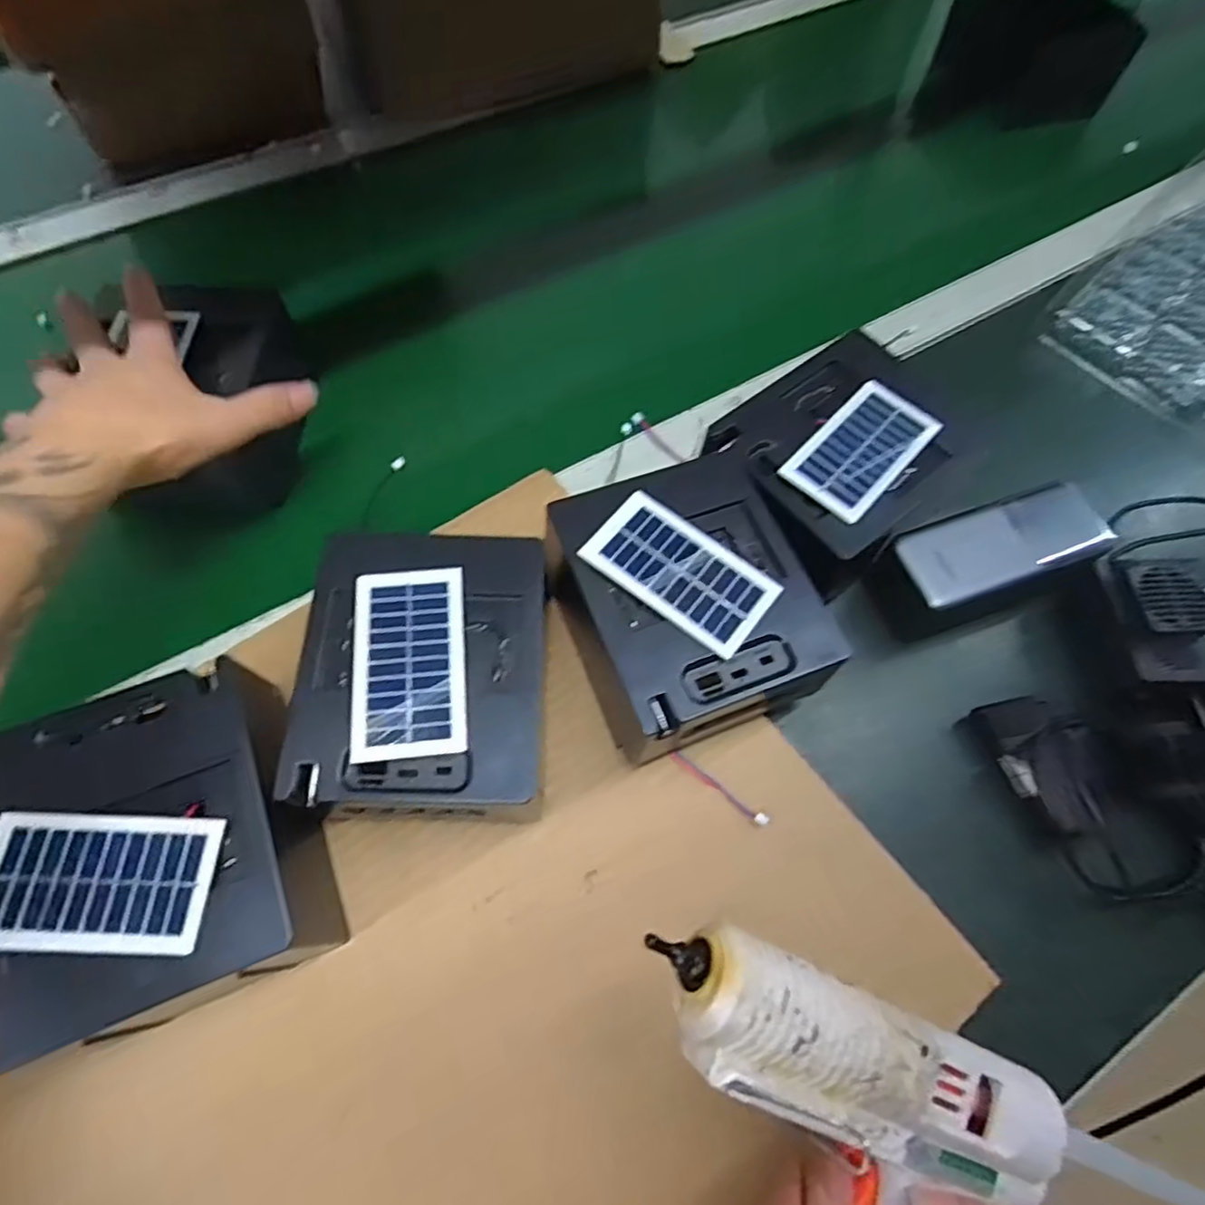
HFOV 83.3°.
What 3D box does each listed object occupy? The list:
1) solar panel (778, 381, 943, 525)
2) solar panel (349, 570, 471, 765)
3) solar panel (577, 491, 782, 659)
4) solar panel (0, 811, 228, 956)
[{"bbox_3d":[0.155,-0.092,0.404,0.054,0.008,0.097,41,71,17],"label":"solar panel"},{"bbox_3d":[-0.093,0.027,0.329,0.053,0.005,0.094,-6,65,-4],"label":"solar panel"},{"bbox_3d":[0.041,-0.017,0.354,0.094,0.004,0.052,36,68,13],"label":"solar panel"},{"bbox_3d":[-0.211,0.115,0.282,0.093,0.005,0.053,2,65,0],"label":"solar panel"}]

